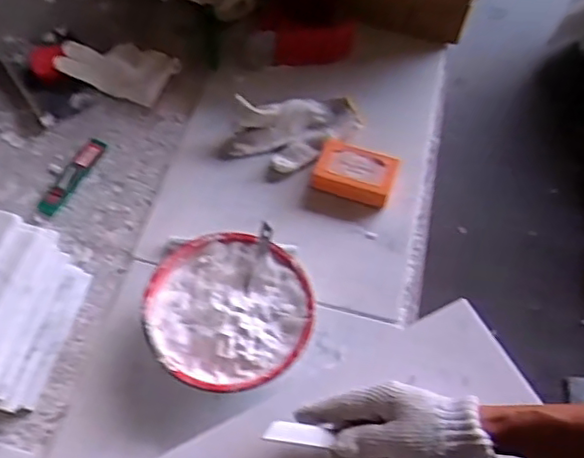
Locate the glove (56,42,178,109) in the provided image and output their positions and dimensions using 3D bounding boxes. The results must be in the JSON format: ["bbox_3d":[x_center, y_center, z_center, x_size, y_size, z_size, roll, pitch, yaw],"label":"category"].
[{"bbox_3d":[-0.236,-0.219,0.836,0.155,0.020,0.074,22,81,4],"label":"glove"}]

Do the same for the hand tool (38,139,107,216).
[{"bbox_3d":[-0.262,-0.064,0.750,0.022,0.011,0.113,19,60,9],"label":"hand tool"}]

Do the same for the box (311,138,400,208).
[{"bbox_3d":[0.075,-0.068,0.744,0.089,0.027,0.060,19,60,9],"label":"box"}]

